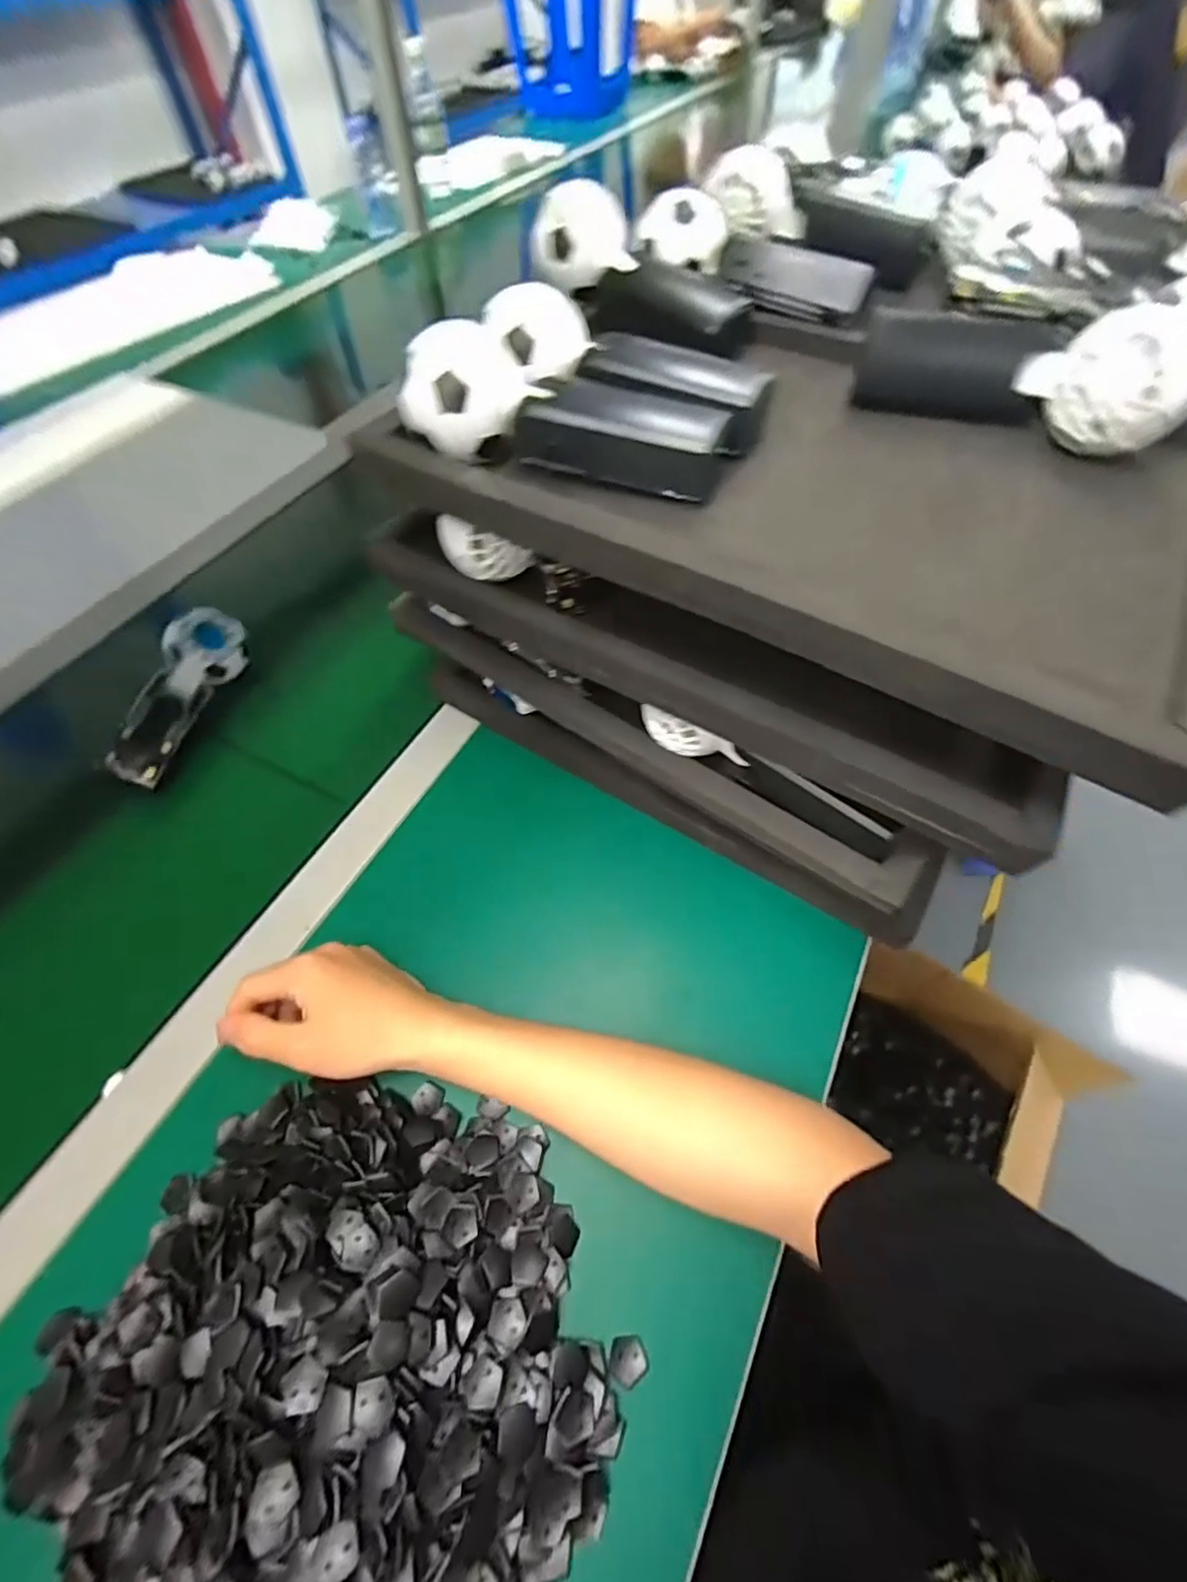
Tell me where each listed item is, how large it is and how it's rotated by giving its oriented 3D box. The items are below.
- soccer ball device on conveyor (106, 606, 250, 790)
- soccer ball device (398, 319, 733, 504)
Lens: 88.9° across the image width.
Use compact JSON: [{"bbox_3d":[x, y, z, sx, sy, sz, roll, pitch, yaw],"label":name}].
[{"bbox_3d":[-0.361,-0.087,0.512,0.046,0.059,0.160,11,58,10],"label":"soccer ball device on conveyor"},{"bbox_3d":[-0.014,-0.201,0.318,0.167,0.053,0.063,11,58,10],"label":"soccer ball device"}]

